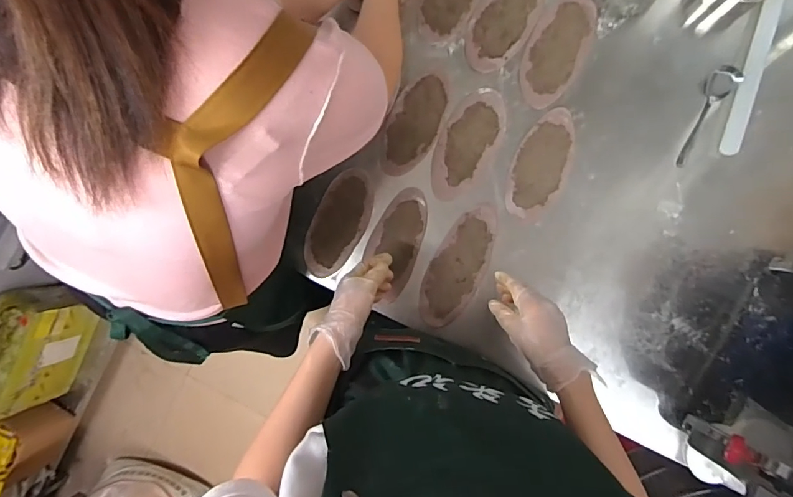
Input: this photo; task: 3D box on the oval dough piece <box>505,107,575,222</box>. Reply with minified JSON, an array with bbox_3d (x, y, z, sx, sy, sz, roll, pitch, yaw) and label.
[{"bbox_3d":[0.235,-0.136,0.710,0.085,0.004,0.181,20,91,3],"label":"oval dough piece"}]

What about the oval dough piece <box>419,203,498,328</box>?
[{"bbox_3d":[0.102,0.028,0.724,0.087,0.007,0.210,26,92,3],"label":"oval dough piece"}]

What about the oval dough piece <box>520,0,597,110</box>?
[{"bbox_3d":[0.257,-0.324,0.707,0.089,0.006,0.196,24,91,3],"label":"oval dough piece"}]

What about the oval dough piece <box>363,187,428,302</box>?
[{"bbox_3d":[-0.002,-0.010,0.725,0.081,0.007,0.182,19,91,3],"label":"oval dough piece"}]

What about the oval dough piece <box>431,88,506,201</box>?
[{"bbox_3d":[0.112,-0.170,0.716,0.090,0.004,0.185,29,92,3],"label":"oval dough piece"}]

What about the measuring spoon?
[{"bbox_3d":[0.482,-0.211,0.693,0.040,0.028,0.164,31,92,3],"label":"measuring spoon"}]

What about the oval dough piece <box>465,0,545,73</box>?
[{"bbox_3d":[0.175,-0.371,0.711,0.091,0.004,0.174,32,92,3],"label":"oval dough piece"}]

